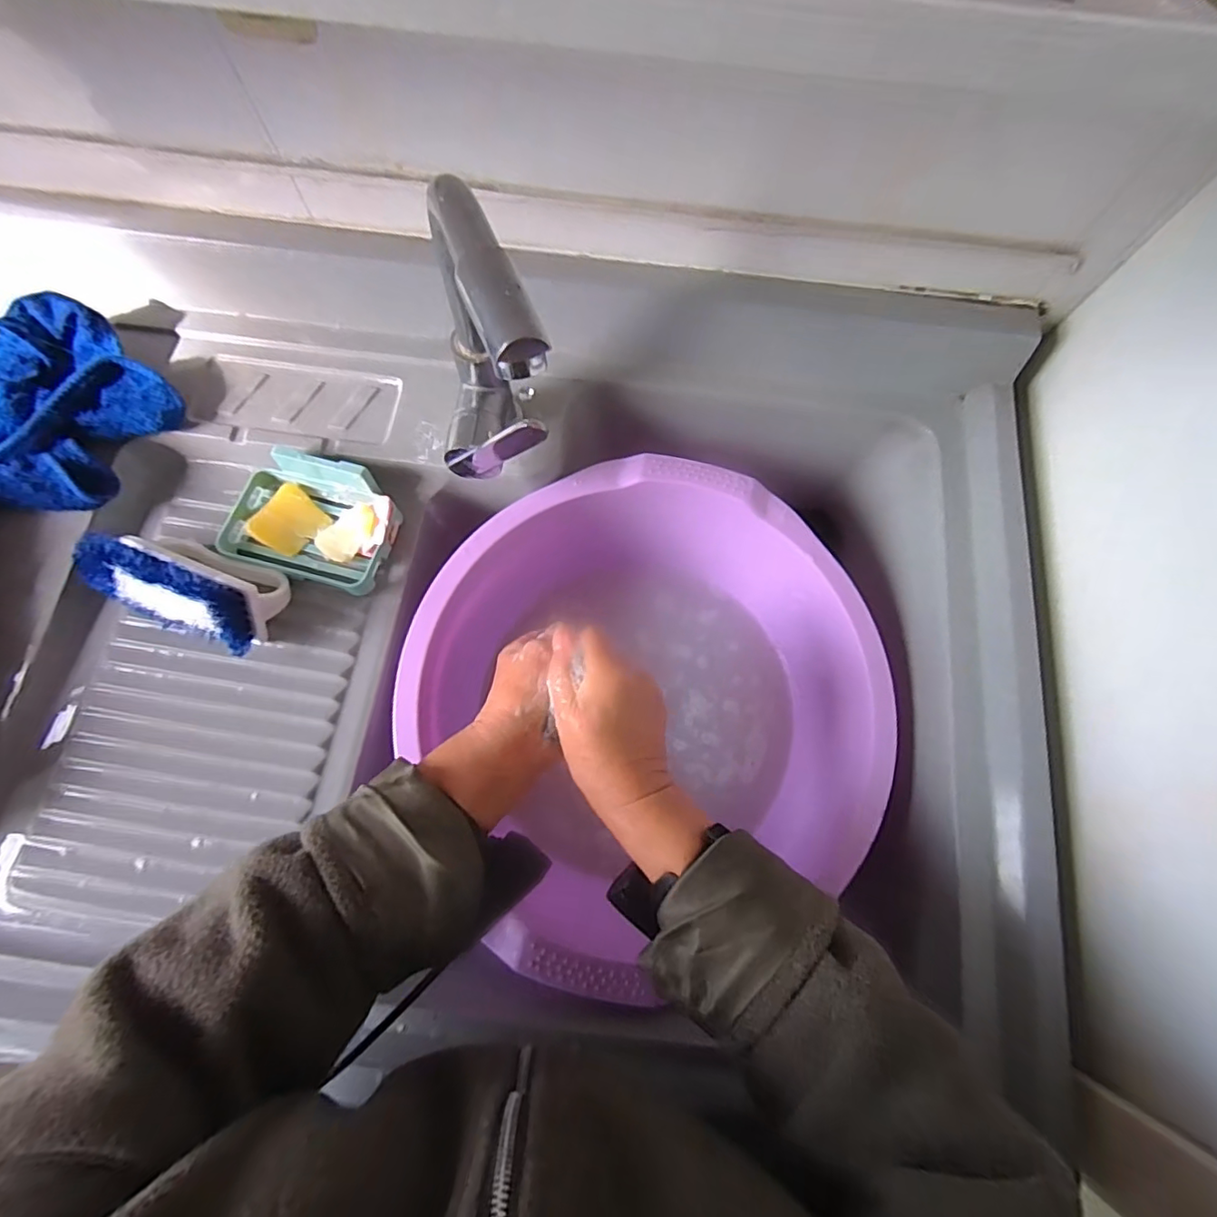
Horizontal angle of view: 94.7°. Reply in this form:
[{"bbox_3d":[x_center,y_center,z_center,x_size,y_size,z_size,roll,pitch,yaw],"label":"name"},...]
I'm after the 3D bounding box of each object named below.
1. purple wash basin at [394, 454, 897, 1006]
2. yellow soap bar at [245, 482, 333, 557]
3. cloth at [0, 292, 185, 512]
[{"bbox_3d":[0.040,0.081,0.538,0.393,0.172,0.407,0,75,-1],"label":"purple wash basin"},{"bbox_3d":[-0.291,-0.078,0.508,0.056,0.013,0.056,38,77,8],"label":"yellow soap bar"},{"bbox_3d":[-0.491,-0.175,0.493,0.176,0.055,0.179,29,76,6],"label":"cloth"}]

